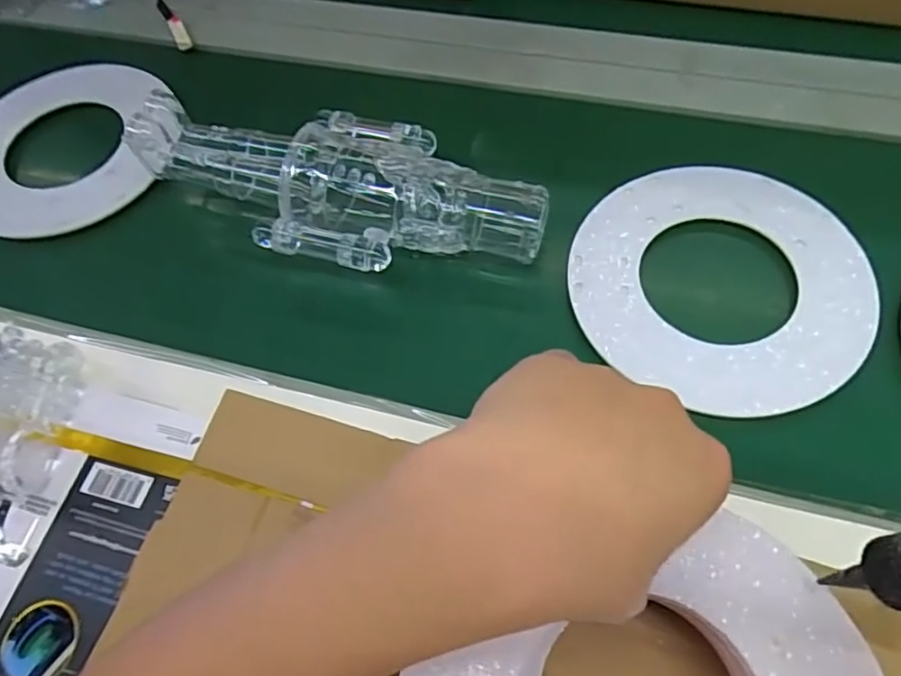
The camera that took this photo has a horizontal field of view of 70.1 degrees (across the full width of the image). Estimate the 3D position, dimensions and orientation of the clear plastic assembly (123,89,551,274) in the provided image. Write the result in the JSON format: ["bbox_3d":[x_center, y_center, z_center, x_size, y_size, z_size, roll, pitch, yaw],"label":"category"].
[{"bbox_3d":[-0.079,-0.113,0.457,0.291,0.063,0.123,14,62,12],"label":"clear plastic assembly"}]

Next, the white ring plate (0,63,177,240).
[{"bbox_3d":[-0.335,-0.167,0.541,0.181,0.004,0.203,1,60,4],"label":"white ring plate"}]

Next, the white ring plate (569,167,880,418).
[{"bbox_3d":[0.180,-0.042,0.432,0.190,0.007,0.183,-2,60,3],"label":"white ring plate"}]

